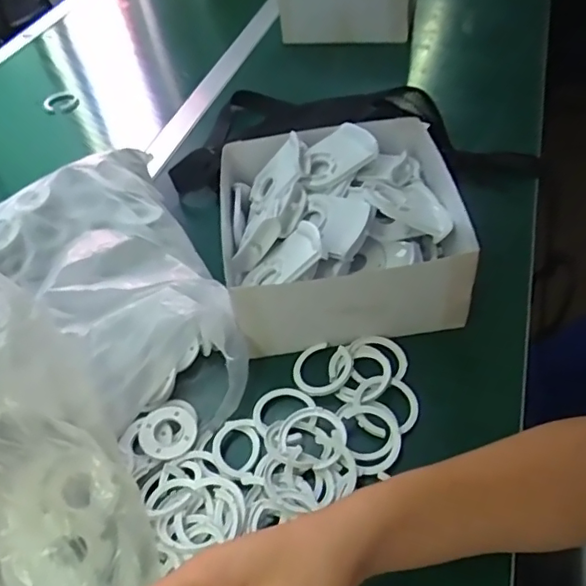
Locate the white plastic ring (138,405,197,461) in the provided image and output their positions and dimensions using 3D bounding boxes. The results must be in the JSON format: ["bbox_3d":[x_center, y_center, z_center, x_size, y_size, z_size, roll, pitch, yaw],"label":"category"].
[{"bbox_3d":[-0.098,0.112,0.445,0.043,0.011,0.042,-5,48,5],"label":"white plastic ring"}]

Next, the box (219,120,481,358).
[{"bbox_3d":[0.043,-0.062,0.526,0.213,0.088,0.207,-10,47,1],"label":"box"}]

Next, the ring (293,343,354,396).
[{"bbox_3d":[0.025,0.064,0.474,0.048,0.011,0.048,-5,48,5],"label":"ring"}]

